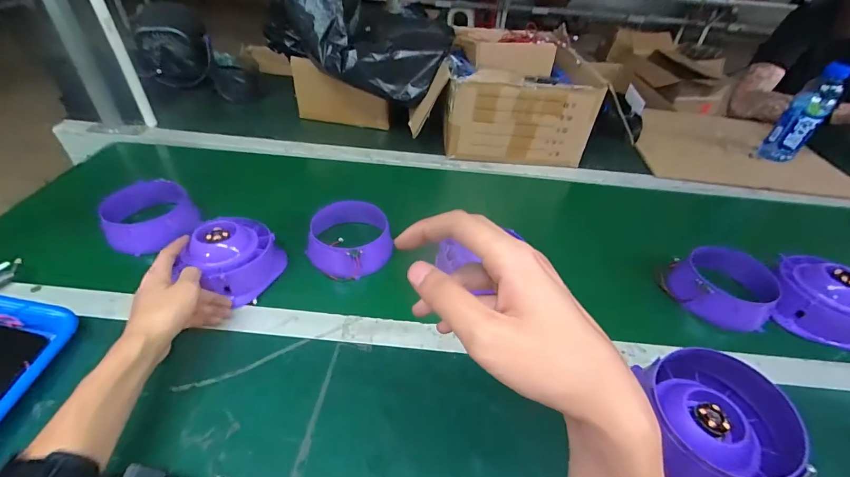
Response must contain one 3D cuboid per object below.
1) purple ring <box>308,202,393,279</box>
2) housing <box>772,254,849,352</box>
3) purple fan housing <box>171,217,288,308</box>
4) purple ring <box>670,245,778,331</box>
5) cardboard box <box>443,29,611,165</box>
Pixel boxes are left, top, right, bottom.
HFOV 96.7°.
[{"bbox_3d":[-0.111,0.001,0.569,0.119,0.066,0.100,6,41,1],"label":"purple ring"},{"bbox_3d":[0.570,0.090,0.538,0.109,0.082,0.136,-29,51,-33],"label":"housing"},{"bbox_3d":[-0.258,0.025,0.517,0.083,0.081,0.112,23,45,16],"label":"purple fan housing"},{"bbox_3d":[0.440,0.065,0.561,0.112,0.072,0.110,3,41,-2],"label":"purple ring"},{"bbox_3d":[0.193,-0.299,0.824,0.312,0.175,0.206,3,41,-2],"label":"cardboard box"}]

